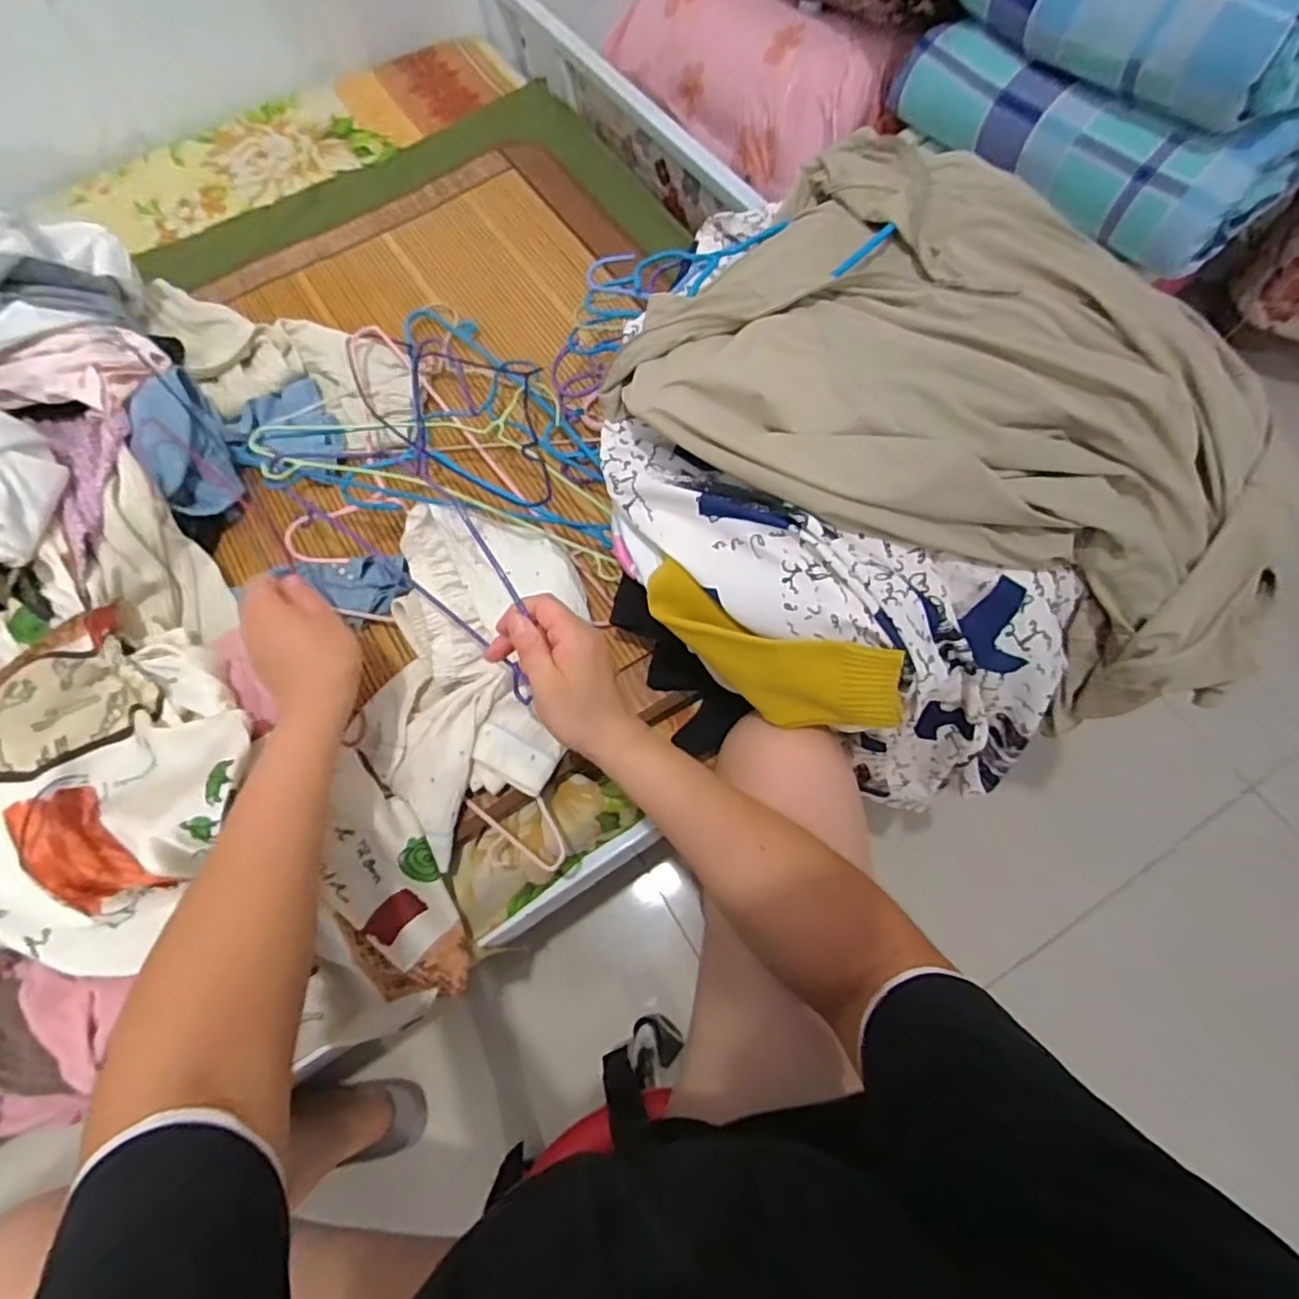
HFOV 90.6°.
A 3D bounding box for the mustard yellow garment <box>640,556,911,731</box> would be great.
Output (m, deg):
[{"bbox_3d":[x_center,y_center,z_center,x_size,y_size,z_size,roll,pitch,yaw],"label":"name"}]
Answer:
[{"bbox_3d":[0.084,0.008,0.481,0.199,0.086,0.031,28,38,18],"label":"mustard yellow garment"}]

